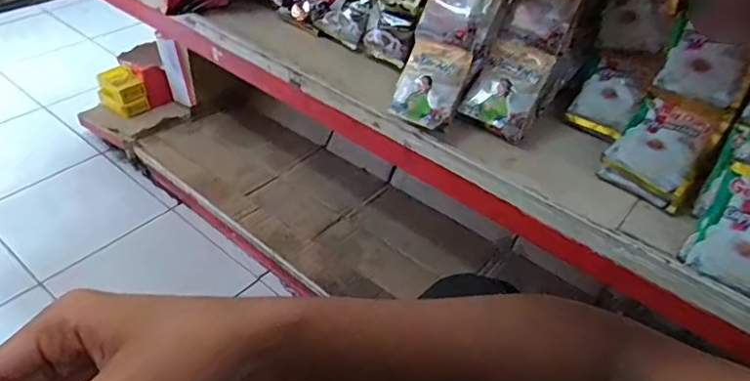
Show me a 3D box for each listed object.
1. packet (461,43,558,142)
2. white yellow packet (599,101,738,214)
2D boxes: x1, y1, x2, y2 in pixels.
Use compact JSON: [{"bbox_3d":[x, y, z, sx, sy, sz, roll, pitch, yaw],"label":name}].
[{"bbox_3d":[0.165,-0.126,0.698,0.082,0.108,0.032,23,-1,14],"label":"packet"},{"bbox_3d":[0.332,-0.049,0.637,0.094,0.026,0.125,34,85,20],"label":"white yellow packet"}]

